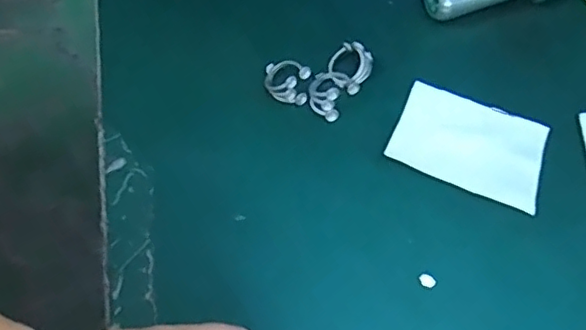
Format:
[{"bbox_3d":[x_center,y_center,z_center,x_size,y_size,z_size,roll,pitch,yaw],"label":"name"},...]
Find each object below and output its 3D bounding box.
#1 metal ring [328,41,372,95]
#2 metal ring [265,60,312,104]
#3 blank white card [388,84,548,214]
[{"bbox_3d":[0.029,-0.051,0.297,0.020,0.010,0.025,27,67,11],"label":"metal ring"},{"bbox_3d":[-0.003,-0.044,0.294,0.022,0.014,0.022,0,65,-1],"label":"metal ring"},{"bbox_3d":[0.087,-0.011,0.287,0.071,0.004,0.049,19,66,8],"label":"blank white card"}]

